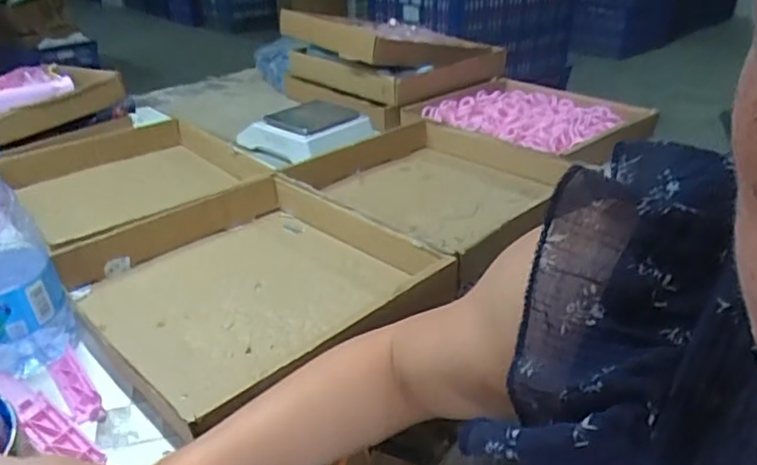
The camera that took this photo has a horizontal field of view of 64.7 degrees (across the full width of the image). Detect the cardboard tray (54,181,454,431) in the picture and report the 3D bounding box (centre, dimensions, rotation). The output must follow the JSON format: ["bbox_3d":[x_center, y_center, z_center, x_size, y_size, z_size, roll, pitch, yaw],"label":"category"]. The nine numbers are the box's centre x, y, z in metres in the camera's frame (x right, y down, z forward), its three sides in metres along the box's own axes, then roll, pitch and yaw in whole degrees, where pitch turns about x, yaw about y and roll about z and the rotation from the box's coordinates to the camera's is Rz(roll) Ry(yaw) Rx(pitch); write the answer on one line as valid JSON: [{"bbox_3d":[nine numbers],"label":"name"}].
[{"bbox_3d":[-0.154,0.056,0.730,0.345,0.056,0.380,-27,37,-35],"label":"cardboard tray"}]

